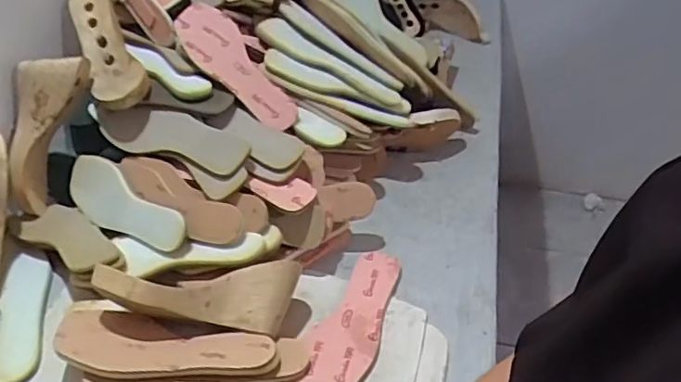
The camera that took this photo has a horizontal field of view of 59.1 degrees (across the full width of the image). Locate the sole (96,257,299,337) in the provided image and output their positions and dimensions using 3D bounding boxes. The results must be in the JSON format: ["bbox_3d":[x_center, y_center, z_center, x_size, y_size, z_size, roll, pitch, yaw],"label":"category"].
[{"bbox_3d":[-0.159,0.112,0.690,0.221,0.071,0.071,0,40,-1],"label":"sole"}]

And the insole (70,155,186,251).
[{"bbox_3d":[-0.290,0.020,0.806,0.238,0.081,0.011,25,3,30],"label":"insole"}]

